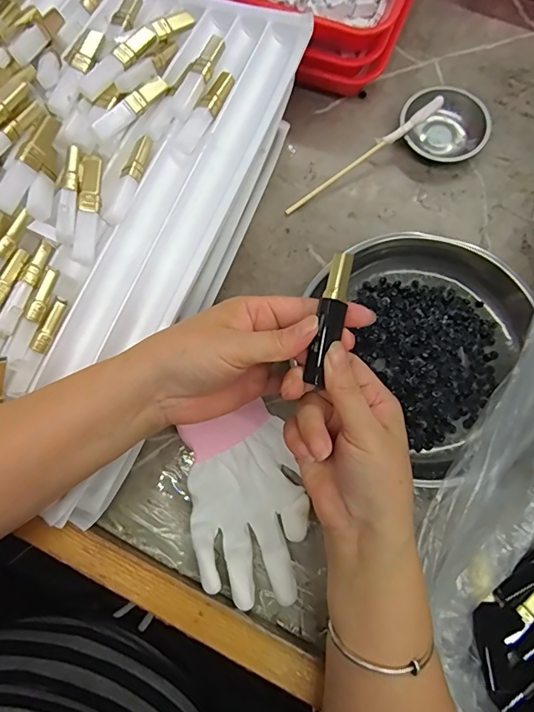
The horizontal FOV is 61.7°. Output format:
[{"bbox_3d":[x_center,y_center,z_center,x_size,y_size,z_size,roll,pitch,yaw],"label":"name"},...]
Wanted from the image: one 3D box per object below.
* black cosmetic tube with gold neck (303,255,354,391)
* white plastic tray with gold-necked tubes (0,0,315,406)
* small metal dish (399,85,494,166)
[{"bbox_3d":[0.039,-0.022,0.274,0.016,0.012,0.081,15,91,5],"label":"black cosmetic tube with gold neck"},{"bbox_3d":[-0.183,-0.141,0.322,0.312,0.055,0.417,21,78,6],"label":"white plastic tray with gold-necked tubes"},{"bbox_3d":[0.169,-0.221,0.424,0.078,0.024,0.068,27,79,7],"label":"small metal dish"}]

